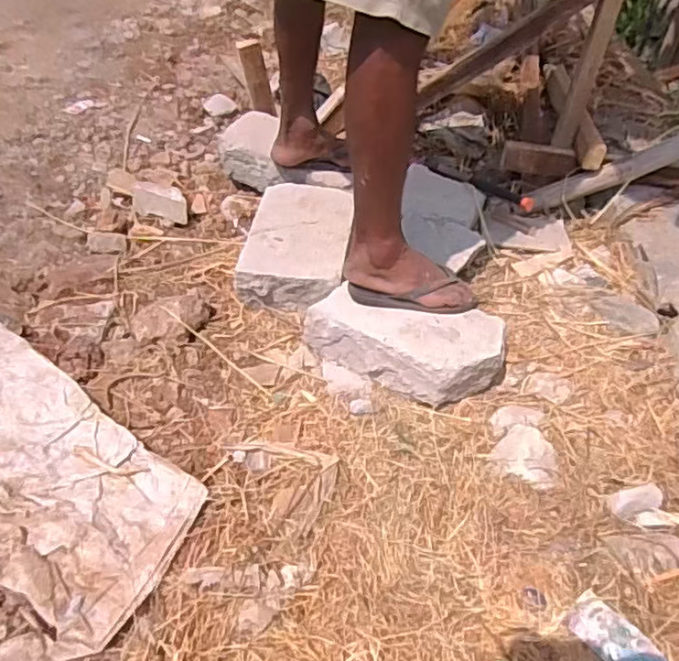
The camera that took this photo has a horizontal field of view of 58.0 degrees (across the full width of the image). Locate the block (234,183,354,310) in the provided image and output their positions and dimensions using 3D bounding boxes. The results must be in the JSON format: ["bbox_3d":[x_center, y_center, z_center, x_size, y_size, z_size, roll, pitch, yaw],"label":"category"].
[{"bbox_3d":[-0.080,-0.178,1.253,0.197,0.088,0.307,5,42,5],"label":"block"}]

